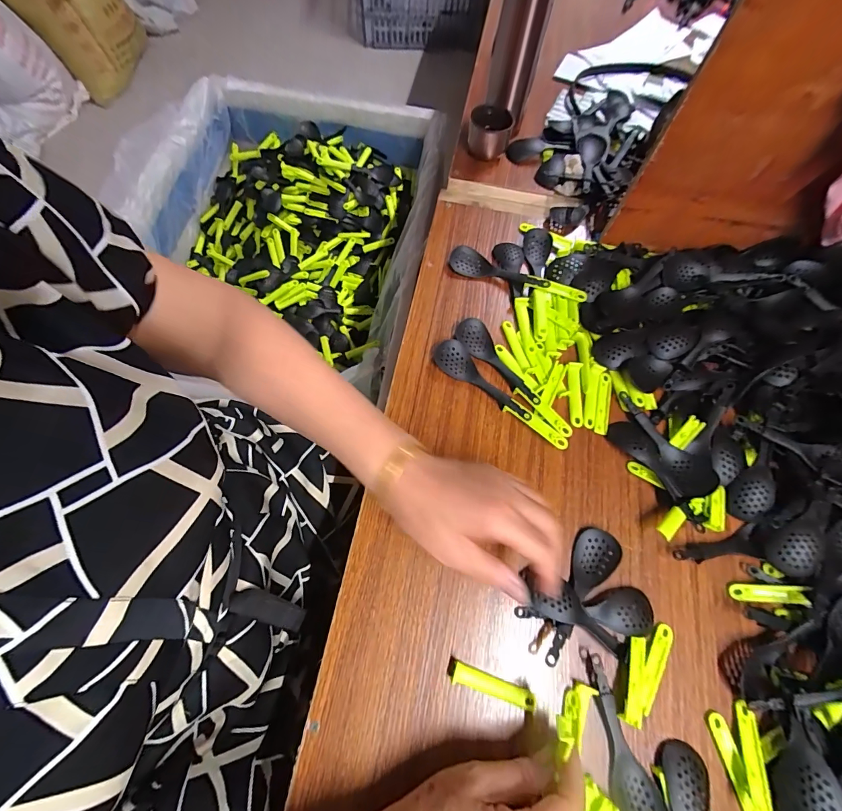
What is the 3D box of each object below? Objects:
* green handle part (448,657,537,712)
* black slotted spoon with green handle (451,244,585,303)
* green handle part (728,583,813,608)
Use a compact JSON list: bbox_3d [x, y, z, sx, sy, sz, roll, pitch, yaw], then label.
[{"bbox_3d":[0.062,0.246,0.331,0.078,0.014,0.017,20,68,5],"label":"green handle part"},{"bbox_3d":[0.123,-0.171,0.491,0.177,0.015,0.033,19,68,5],"label":"black slotted spoon with green handle"},{"bbox_3d":[0.334,0.181,0.365,0.062,0.007,0.017,-5,64,20],"label":"green handle part"}]

